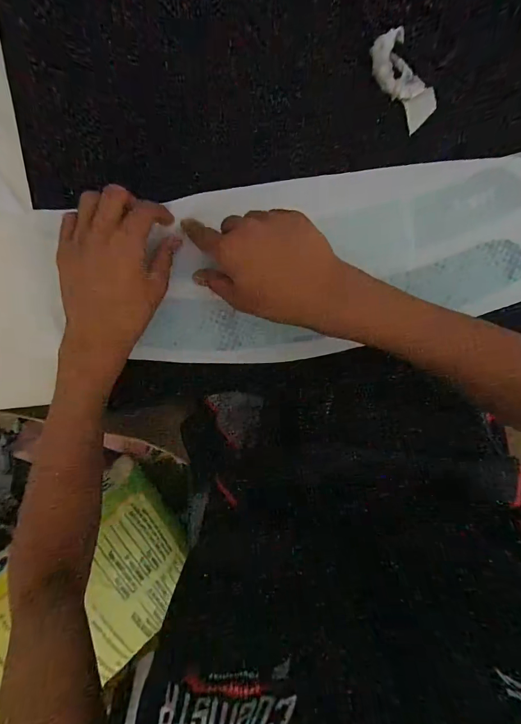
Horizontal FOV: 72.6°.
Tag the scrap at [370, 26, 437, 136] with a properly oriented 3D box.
[{"bbox_3d":[0.128,-0.252,0.318,0.037,0.017,0.076,-37,97,3],"label":"scrap"}]

